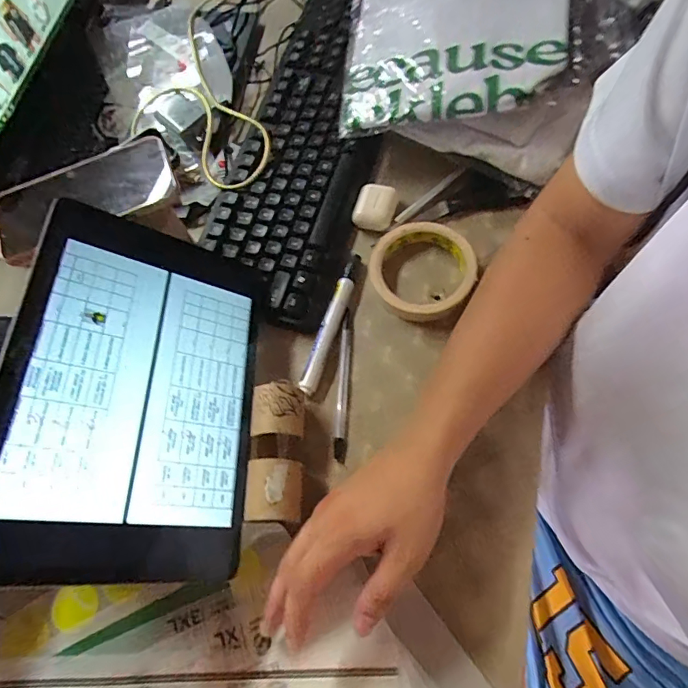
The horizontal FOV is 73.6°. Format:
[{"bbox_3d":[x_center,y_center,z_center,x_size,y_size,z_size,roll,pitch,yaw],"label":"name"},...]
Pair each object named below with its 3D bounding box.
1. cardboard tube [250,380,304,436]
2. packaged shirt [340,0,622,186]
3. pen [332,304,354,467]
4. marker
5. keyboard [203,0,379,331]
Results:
[{"bbox_3d":[-0.052,0.055,0.374,0.040,0.041,0.042,-3,70,0],"label":"cardboard tube"},{"bbox_3d":[0.131,-0.307,0.460,0.258,0.058,0.293,1,72,14],"label":"packaged shirt"},{"bbox_3d":[0.000,0.033,0.399,0.011,0.009,0.132,2,68,7],"label":"pen"},{"bbox_3d":[-0.011,-0.022,0.417,0.015,0.012,0.141,16,70,12],"label":"marker"},{"bbox_3d":[-0.036,-0.222,0.473,0.138,0.028,0.413,12,71,3],"label":"keyboard"}]

